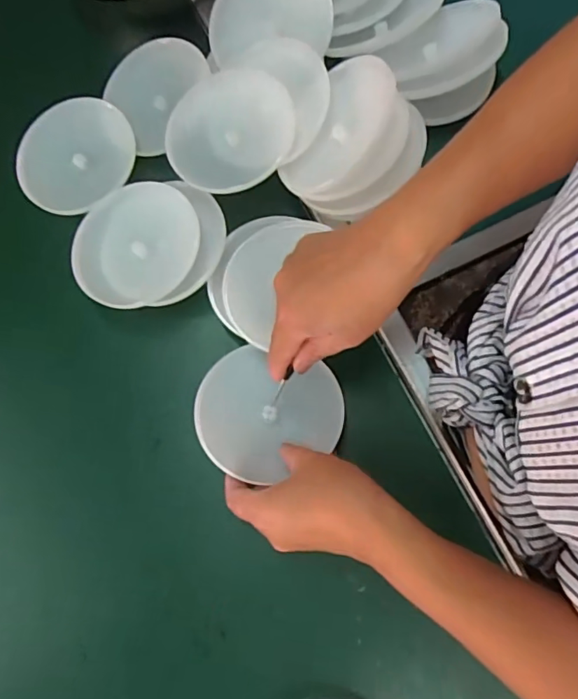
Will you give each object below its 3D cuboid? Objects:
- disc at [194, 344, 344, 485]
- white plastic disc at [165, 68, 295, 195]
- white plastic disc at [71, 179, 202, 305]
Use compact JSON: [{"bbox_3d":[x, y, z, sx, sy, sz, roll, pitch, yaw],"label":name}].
[{"bbox_3d":[-0.014,0.052,0.407,0.115,0.012,0.099,12,66,-13],"label":"disc"},{"bbox_3d":[-0.051,-0.185,0.436,0.101,0.014,0.111,-1,84,6],"label":"white plastic disc"},{"bbox_3d":[-0.129,-0.088,0.427,0.095,0.014,0.107,27,76,11],"label":"white plastic disc"}]

